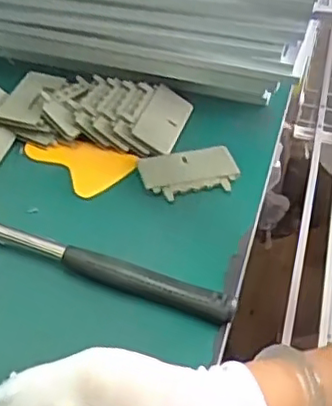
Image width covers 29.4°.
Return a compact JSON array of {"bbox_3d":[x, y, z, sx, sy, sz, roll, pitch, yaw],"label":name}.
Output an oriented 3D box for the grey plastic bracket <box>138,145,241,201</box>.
[{"bbox_3d":[0.021,-0.030,0.568,0.085,0.009,0.056,-10,44,-11],"label":"grey plastic bracket"}]

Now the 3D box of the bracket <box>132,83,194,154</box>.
[{"bbox_3d":[-0.001,-0.083,0.610,0.042,0.010,0.081,37,49,-12],"label":"bracket"}]

